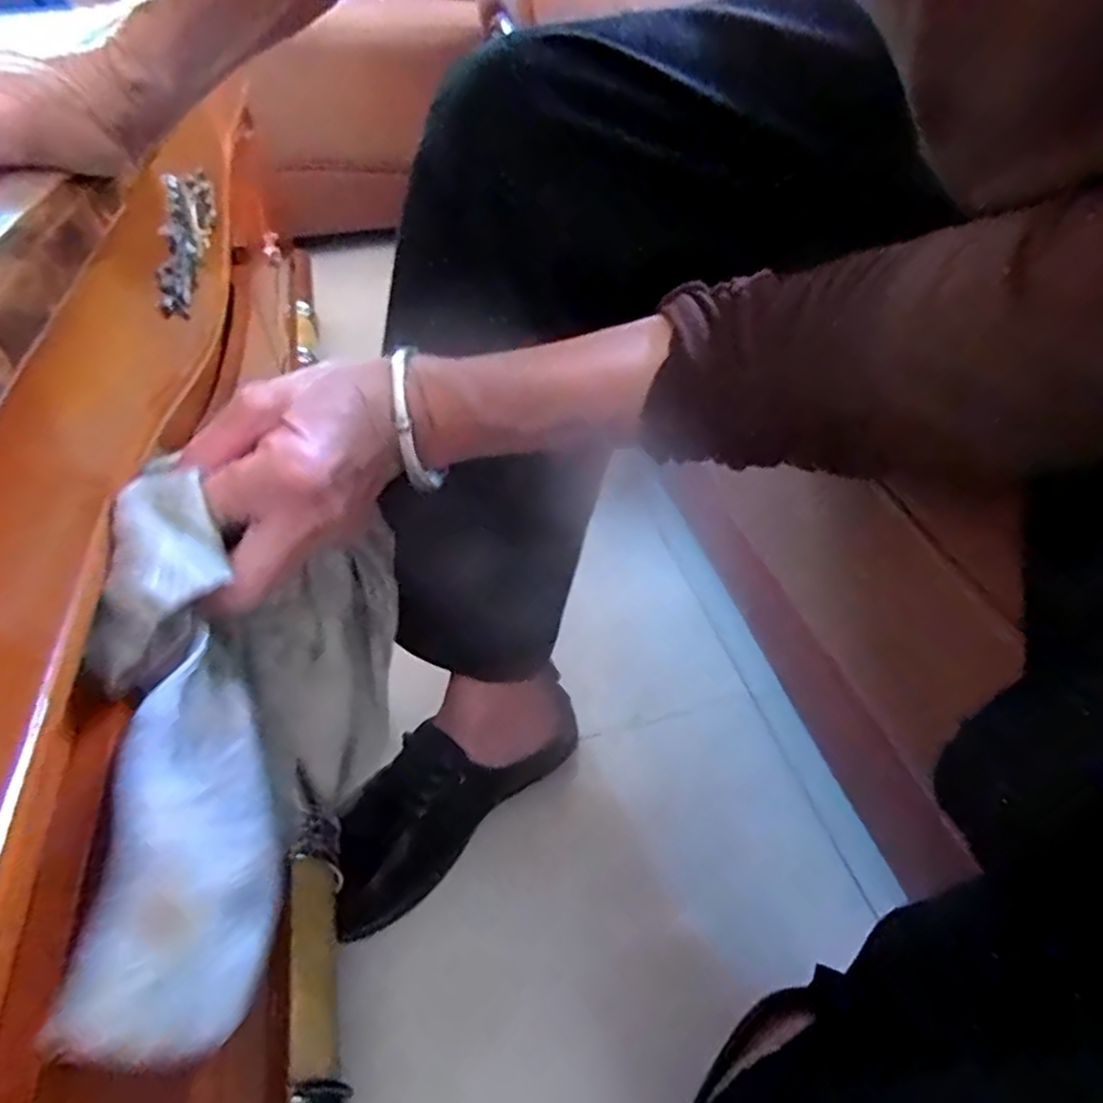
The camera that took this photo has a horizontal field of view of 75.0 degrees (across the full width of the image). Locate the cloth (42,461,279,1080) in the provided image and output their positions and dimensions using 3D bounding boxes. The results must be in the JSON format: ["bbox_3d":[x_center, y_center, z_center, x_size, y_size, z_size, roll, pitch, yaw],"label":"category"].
[{"bbox_3d":[-0.134,0.060,0.260,0.040,0.077,0.202,-14,59,-11],"label":"cloth"}]

